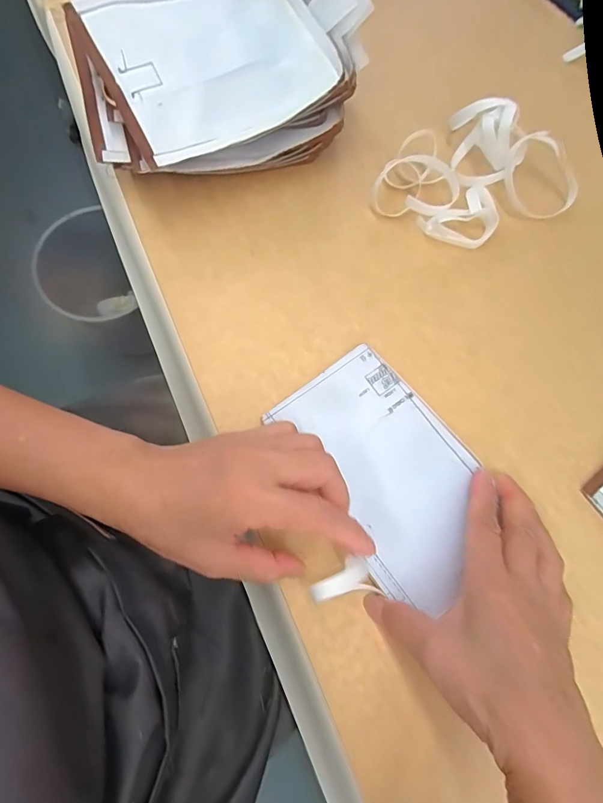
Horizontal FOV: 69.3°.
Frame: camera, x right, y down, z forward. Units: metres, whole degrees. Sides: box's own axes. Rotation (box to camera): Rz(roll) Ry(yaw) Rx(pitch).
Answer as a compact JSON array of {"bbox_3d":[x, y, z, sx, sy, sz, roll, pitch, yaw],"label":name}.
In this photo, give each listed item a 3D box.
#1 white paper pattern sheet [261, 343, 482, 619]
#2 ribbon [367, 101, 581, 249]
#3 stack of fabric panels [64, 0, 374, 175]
[{"bbox_3d":[0.065,0.050,0.316,0.105,0.006,0.173,-34,79,-13],"label":"white paper pattern sheet"},{"bbox_3d":[0.155,-0.191,0.373,0.156,0.044,0.126,30,77,6],"label":"ribbon"},{"bbox_3d":[-0.059,-0.266,0.349,0.231,0.058,0.145,-22,96,-13],"label":"stack of fabric panels"}]

